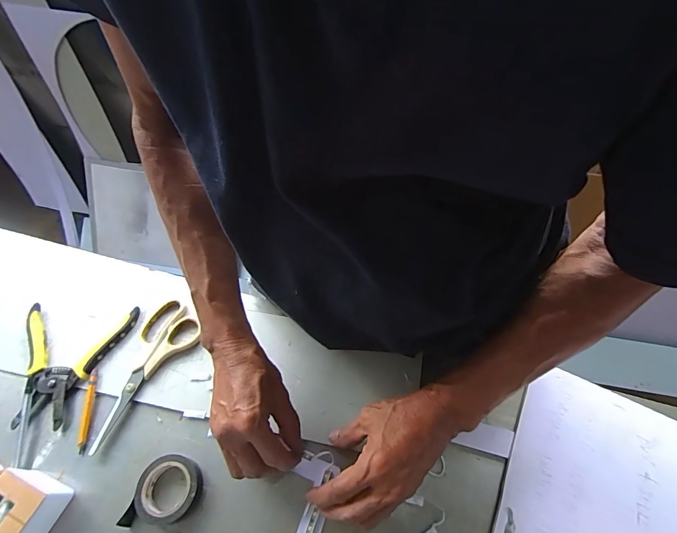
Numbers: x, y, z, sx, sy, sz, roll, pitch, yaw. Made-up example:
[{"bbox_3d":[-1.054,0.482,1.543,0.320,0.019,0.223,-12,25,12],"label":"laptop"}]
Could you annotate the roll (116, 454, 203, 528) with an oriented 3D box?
[{"bbox_3d":[-0.179,0.231,0.374,0.078,0.024,0.059,-4,58,-1],"label":"roll"}]

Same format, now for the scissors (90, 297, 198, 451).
[{"bbox_3d":[-0.249,0.124,0.445,0.070,0.010,0.174,30,64,18],"label":"scissors"}]

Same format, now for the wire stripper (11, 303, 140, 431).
[{"bbox_3d":[-0.353,0.113,0.451,0.134,0.018,0.155,11,59,8],"label":"wire stripper"}]

